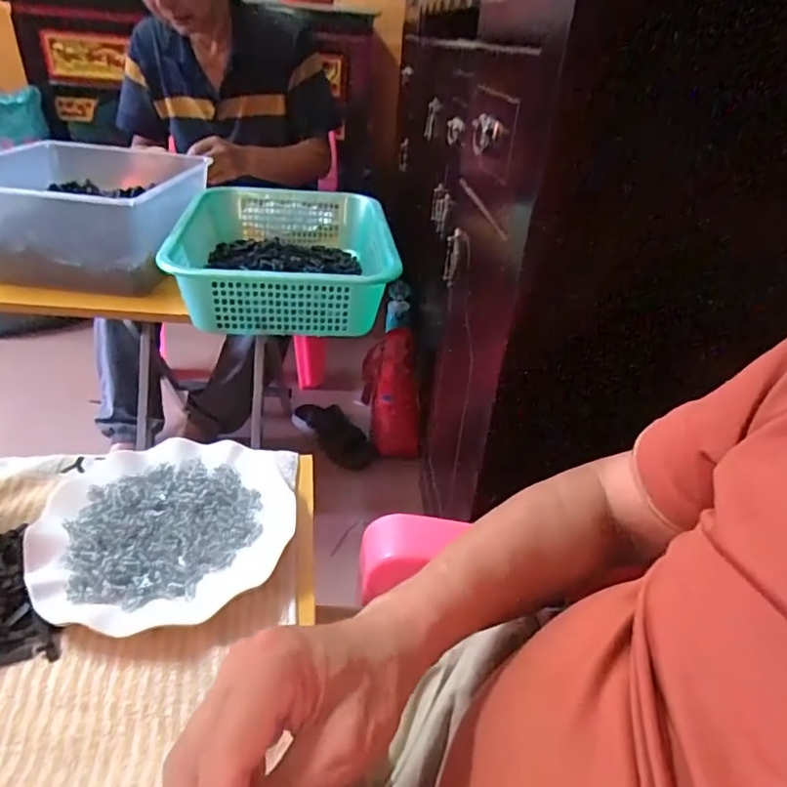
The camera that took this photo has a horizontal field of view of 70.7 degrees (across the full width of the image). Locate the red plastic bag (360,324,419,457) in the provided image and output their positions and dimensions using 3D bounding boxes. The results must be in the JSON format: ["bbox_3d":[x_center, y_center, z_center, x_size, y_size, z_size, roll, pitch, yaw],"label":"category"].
[{"bbox_3d":[-0.007,0.017,1.299,0.119,0.252,0.138,-3,34,-12],"label":"red plastic bag"}]

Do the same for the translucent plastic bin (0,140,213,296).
[{"bbox_3d":[-0.453,-0.278,0.847,0.311,0.146,0.355,6,33,2],"label":"translucent plastic bin"}]

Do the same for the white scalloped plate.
[{"bbox_3d":[-0.170,0.098,0.423,0.177,0.021,0.172,3,36,-2],"label":"white scalloped plate"}]

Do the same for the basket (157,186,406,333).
[{"bbox_3d":[-0.161,-0.207,0.827,0.301,0.108,0.392,-2,34,-10],"label":"basket"}]

